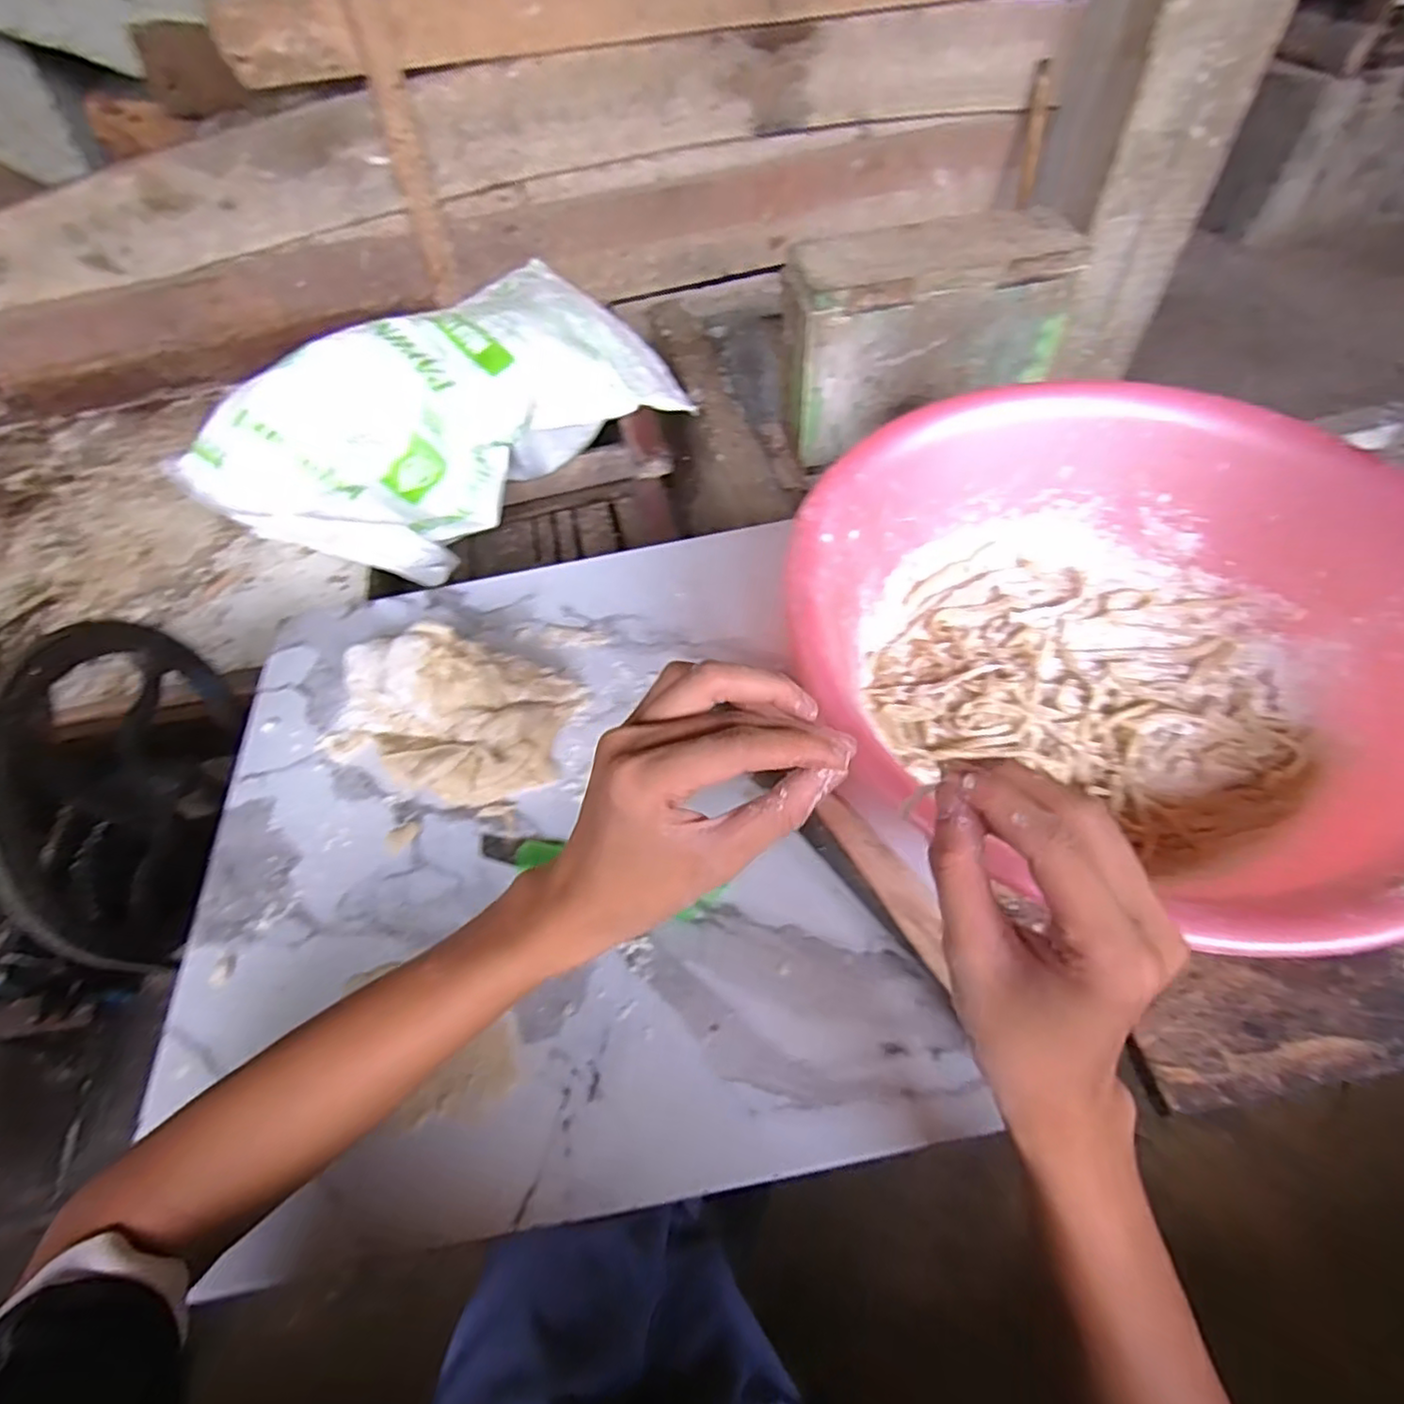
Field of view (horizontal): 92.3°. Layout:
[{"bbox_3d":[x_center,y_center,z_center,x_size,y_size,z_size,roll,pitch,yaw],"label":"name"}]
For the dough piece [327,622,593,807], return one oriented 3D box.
[{"bbox_3d":[-0.200,0.006,0.502,0.194,0.074,0.112,6,52,10],"label":"dough piece"}]

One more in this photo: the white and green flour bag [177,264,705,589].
[{"bbox_3d":[-0.379,-0.438,1.009,0.374,0.186,0.671,35,62,28],"label":"white and green flour bag"}]

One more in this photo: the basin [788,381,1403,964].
[{"bbox_3d":[0.271,-0.042,0.457,0.389,0.152,0.347,24,57,22],"label":"basin"}]

